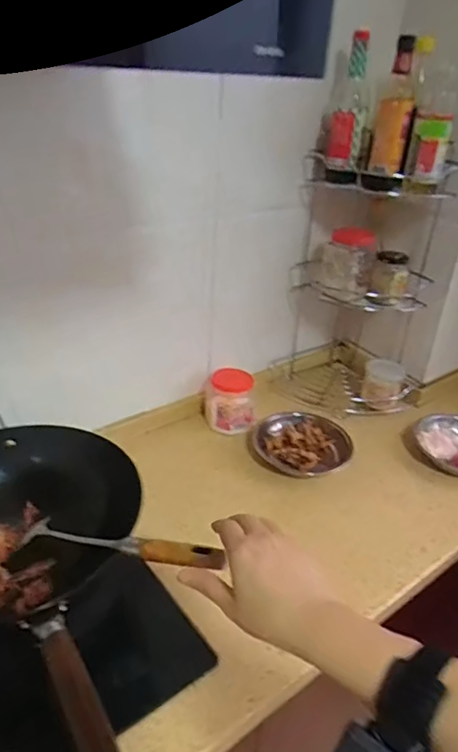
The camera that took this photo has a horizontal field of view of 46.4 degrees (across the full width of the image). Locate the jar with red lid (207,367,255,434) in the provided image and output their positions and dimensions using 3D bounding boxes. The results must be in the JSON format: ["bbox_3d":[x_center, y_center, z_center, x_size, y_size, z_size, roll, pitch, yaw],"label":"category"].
[{"bbox_3d":[0.006,0.048,1.137,0.100,0.118,0.093,3,31,-2],"label":"jar with red lid"}]

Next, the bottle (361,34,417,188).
[{"bbox_3d":[0.311,-0.487,1.005,0.072,0.248,0.078,10,31,10],"label":"bottle"}]

